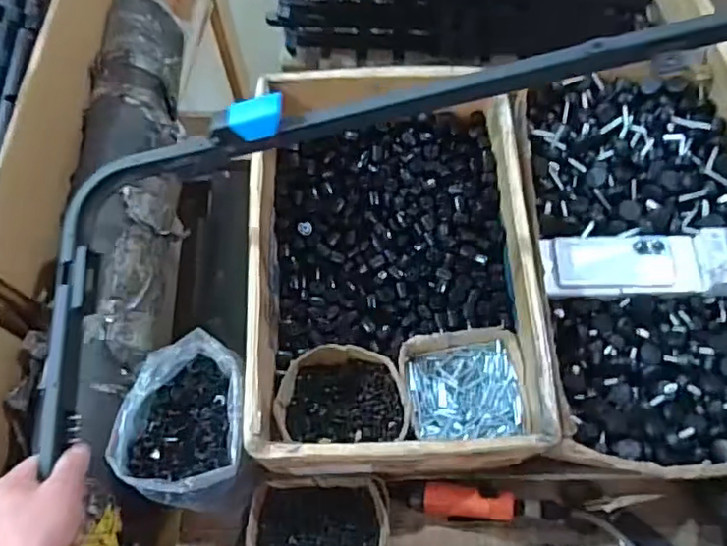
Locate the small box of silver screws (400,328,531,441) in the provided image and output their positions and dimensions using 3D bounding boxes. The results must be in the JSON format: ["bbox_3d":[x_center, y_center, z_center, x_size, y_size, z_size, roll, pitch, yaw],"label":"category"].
[{"bbox_3d":[0.131,0.144,0.813,0.158,0.049,0.132,-4,67,-1],"label":"small box of silver screws"}]

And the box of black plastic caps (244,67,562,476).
[{"bbox_3d":[0.037,-0.011,0.827,0.345,0.155,0.517,-1,67,1],"label":"box of black plastic caps"}]

